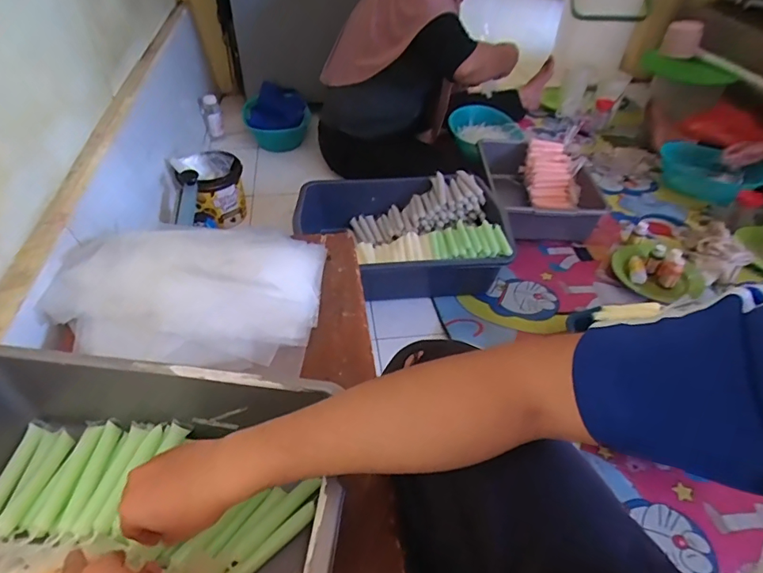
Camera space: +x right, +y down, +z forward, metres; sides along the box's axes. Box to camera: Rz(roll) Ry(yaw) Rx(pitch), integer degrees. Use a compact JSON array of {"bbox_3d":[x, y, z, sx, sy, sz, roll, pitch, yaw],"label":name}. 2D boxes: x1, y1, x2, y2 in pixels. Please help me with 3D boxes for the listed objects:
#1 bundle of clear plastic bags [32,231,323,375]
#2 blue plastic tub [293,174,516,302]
[{"bbox_3d":[-0.284,-0.010,0.706,0.391,0.039,0.265,6,44,3],"label":"bundle of clear plastic bags"},{"bbox_3d":[0.052,-0.116,1.169,0.517,0.143,0.387,0,44,-3],"label":"blue plastic tub"}]

